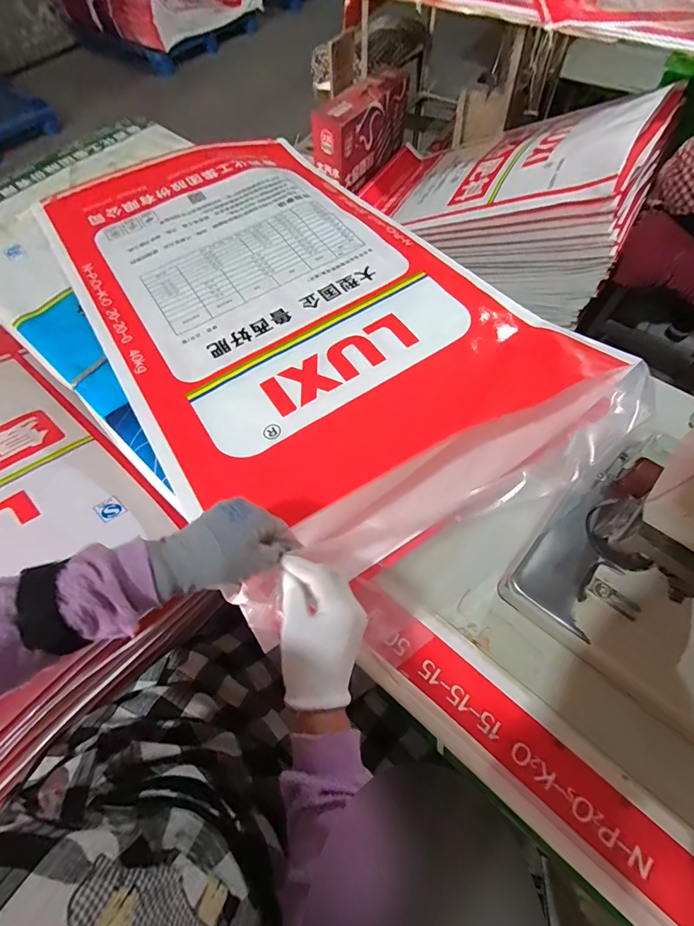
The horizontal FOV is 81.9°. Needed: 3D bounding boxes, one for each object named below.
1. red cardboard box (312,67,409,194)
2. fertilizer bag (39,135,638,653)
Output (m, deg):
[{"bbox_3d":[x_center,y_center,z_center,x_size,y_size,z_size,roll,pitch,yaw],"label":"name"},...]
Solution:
[{"bbox_3d":[0.044,-1.175,1.425,0.150,0.239,0.416,30,69,17],"label":"red cardboard box"},{"bbox_3d":[-0.090,-0.261,0.610,0.523,0.064,0.884,-31,66,-11],"label":"fertilizer bag"}]

